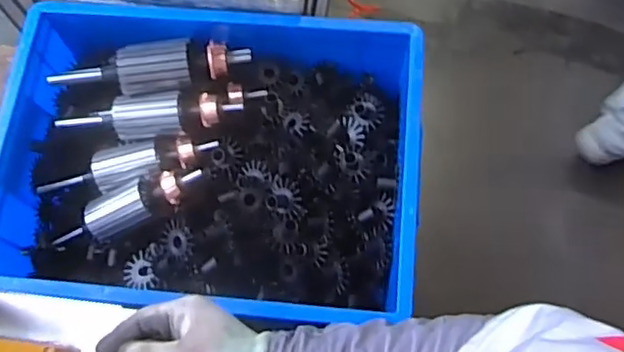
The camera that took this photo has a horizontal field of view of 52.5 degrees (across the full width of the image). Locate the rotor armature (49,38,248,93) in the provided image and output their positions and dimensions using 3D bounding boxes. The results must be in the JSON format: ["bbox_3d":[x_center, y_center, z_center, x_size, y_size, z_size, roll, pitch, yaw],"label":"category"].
[{"bbox_3d":[-0.179,-0.128,0.730,0.209,0.048,0.057,-5,71,0],"label":"rotor armature"}]

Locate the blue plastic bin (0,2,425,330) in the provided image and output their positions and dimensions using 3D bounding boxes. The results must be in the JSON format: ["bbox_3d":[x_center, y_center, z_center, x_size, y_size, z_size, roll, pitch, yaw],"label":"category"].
[{"bbox_3d":[-0.121,-0.019,0.750,0.478,0.129,0.364,4,71,3],"label":"blue plastic bin"}]

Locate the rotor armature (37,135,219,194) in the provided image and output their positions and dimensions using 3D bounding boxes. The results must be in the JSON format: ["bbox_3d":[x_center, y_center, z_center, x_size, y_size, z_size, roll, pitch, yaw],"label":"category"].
[{"bbox_3d":[-0.227,-0.009,0.773,0.220,0.053,0.046,-12,71,-2],"label":"rotor armature"}]

